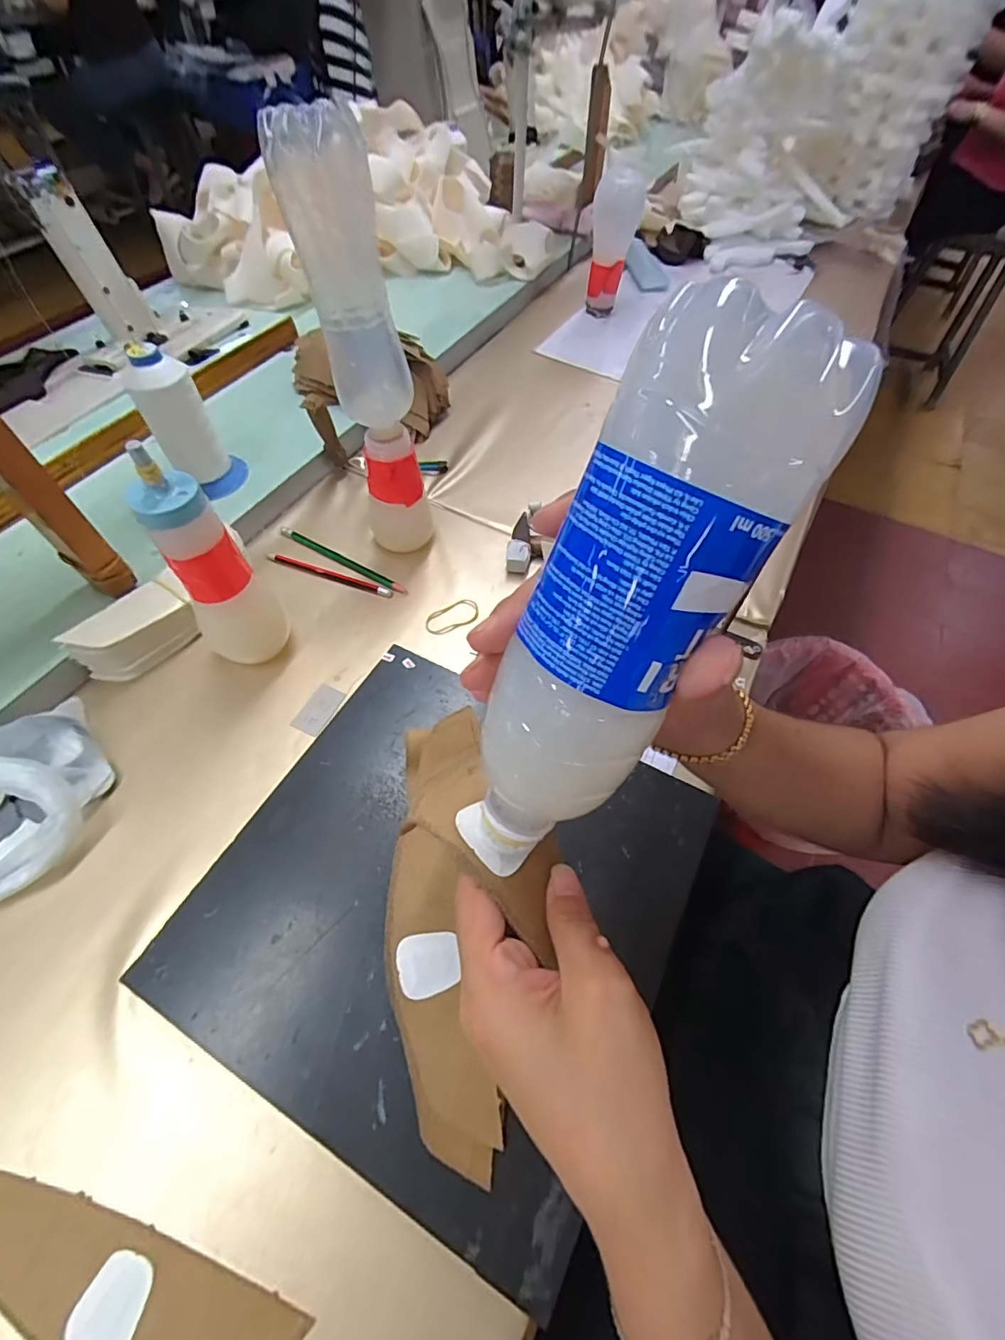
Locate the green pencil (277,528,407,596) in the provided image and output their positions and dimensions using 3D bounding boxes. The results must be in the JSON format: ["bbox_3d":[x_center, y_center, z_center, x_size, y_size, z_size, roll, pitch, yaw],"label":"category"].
[{"bbox_3d":[-0.171,-0.119,0.557,0.168,0.004,0.012,28,61,13],"label":"green pencil"}]

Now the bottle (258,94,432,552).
[{"bbox_3d":[-0.112,-0.235,0.444,0.070,0.326,0.070,-15,60,-12],"label":"bottle"}]

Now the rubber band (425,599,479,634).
[{"bbox_3d":[-0.049,-0.053,0.519,0.057,0.004,0.030,-31,65,-21],"label":"rubber band"}]

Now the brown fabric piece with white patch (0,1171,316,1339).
[{"bbox_3d":[-0.200,0.328,0.273,0.187,0.005,0.052,15,56,8],"label":"brown fabric piece with white patch"}]

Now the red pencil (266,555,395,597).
[{"bbox_3d":[-0.182,-0.101,0.546,0.144,0.006,0.012,18,59,8],"label":"red pencil"}]

